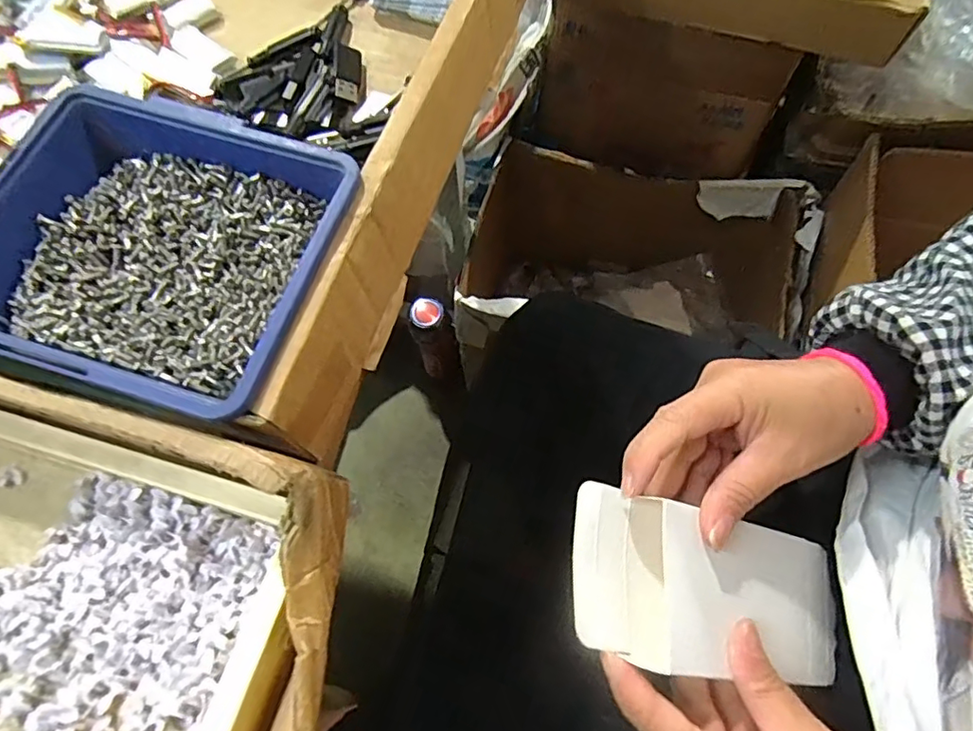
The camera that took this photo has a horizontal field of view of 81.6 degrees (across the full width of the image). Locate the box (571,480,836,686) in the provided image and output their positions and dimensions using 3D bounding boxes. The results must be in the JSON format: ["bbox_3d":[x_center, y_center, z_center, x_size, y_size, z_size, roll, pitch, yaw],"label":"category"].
[{"bbox_3d":[0.110,0.107,0.267,0.161,0.021,0.069,19,65,-21],"label":"box"}]

